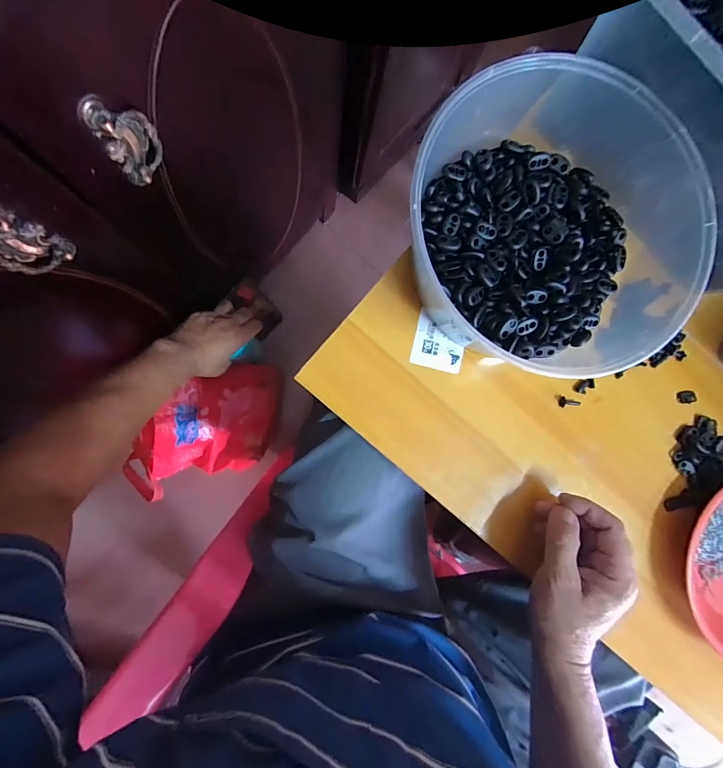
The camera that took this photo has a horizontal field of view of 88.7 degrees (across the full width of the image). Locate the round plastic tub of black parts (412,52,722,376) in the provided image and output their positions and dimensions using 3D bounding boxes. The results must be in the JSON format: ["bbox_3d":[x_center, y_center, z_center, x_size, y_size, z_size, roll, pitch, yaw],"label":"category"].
[{"bbox_3d":[0.147,-0.118,0.312,0.233,0.099,0.214,0,89,-7],"label":"round plastic tub of black parts"}]

